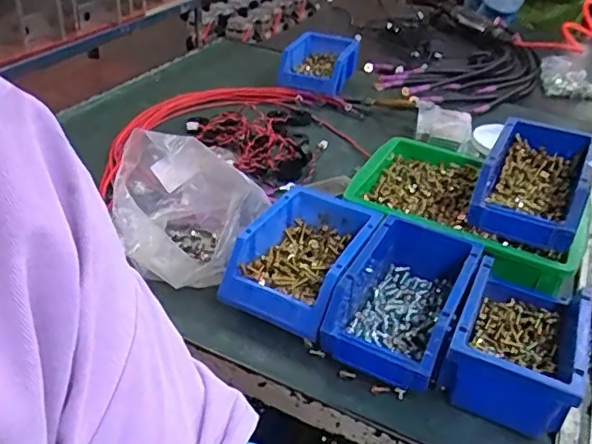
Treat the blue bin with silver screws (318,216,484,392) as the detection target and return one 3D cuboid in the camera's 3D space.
[{"bbox_3d":[0.102,0.071,0.563,0.110,0.064,0.166,19,38,21],"label":"blue bin with silver screws"}]

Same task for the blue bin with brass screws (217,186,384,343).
[{"bbox_3d":[0.008,0.037,0.592,0.110,0.062,0.156,20,38,22],"label":"blue bin with brass screws"}]

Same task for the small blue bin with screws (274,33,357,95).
[{"bbox_3d":[0.042,-0.290,1.077,0.122,0.072,0.157,14,36,14],"label":"small blue bin with screws"}]

